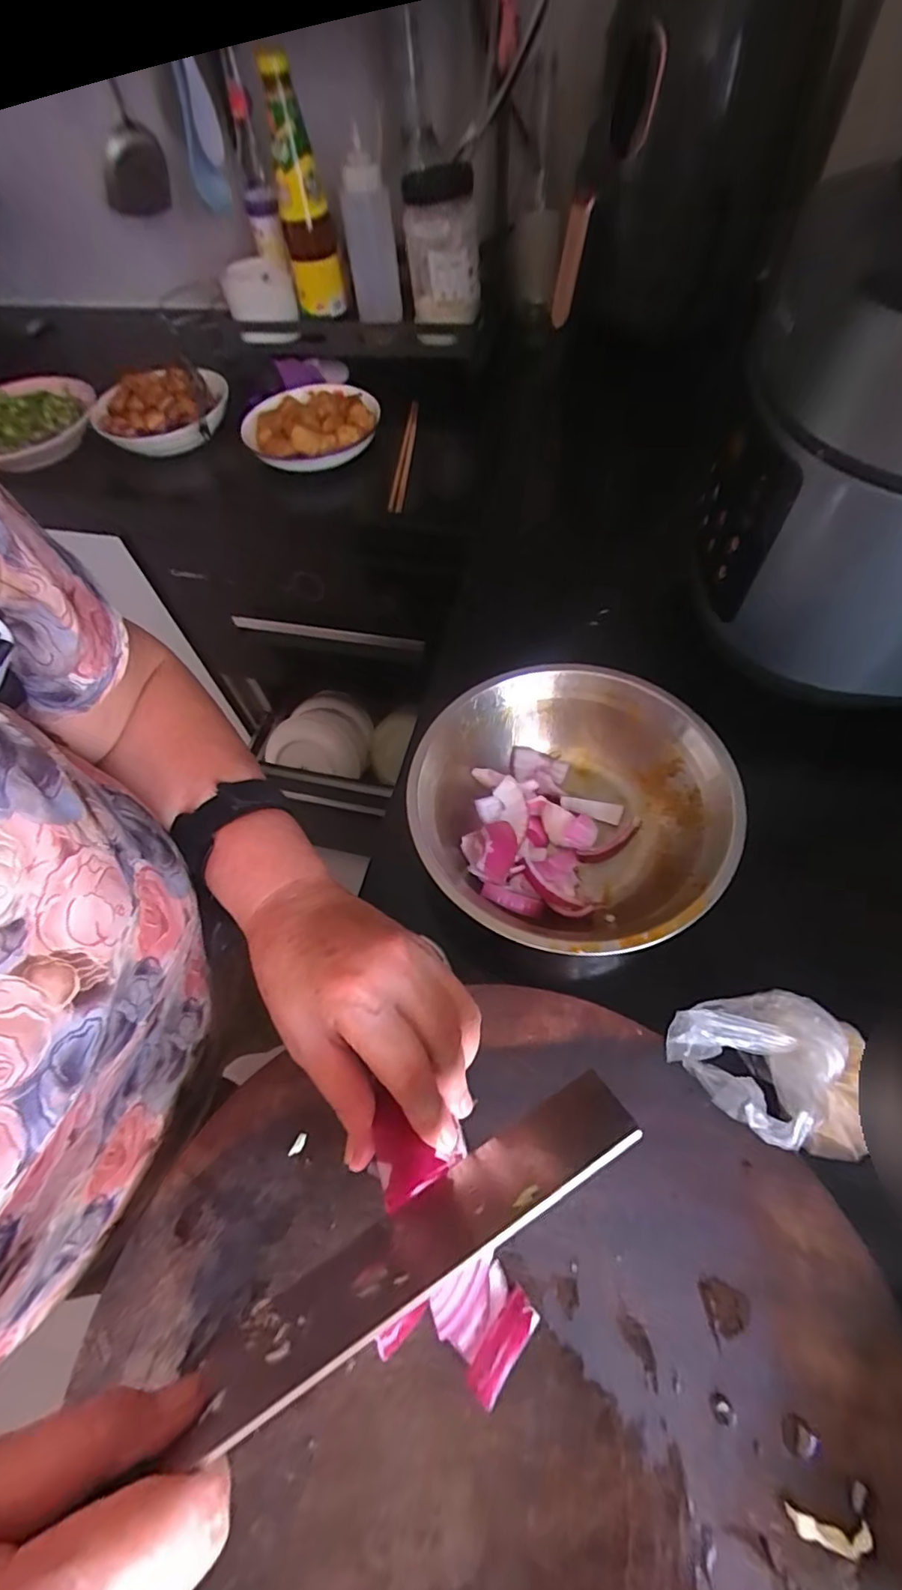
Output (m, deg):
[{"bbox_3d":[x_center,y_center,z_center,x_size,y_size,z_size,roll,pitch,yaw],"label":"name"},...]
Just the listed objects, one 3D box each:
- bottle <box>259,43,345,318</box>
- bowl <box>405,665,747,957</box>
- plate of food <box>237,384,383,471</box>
[{"bbox_3d":[-0.192,-0.764,0.702,0.066,0.220,0.081,-14,60,-4],"label":"bottle"},{"bbox_3d":[0.078,0.013,0.376,0.197,0.073,0.197,-2,60,3],"label":"bowl"},{"bbox_3d":[-0.194,-0.518,0.762,0.182,0.039,0.157,-5,60,1],"label":"plate of food"}]

